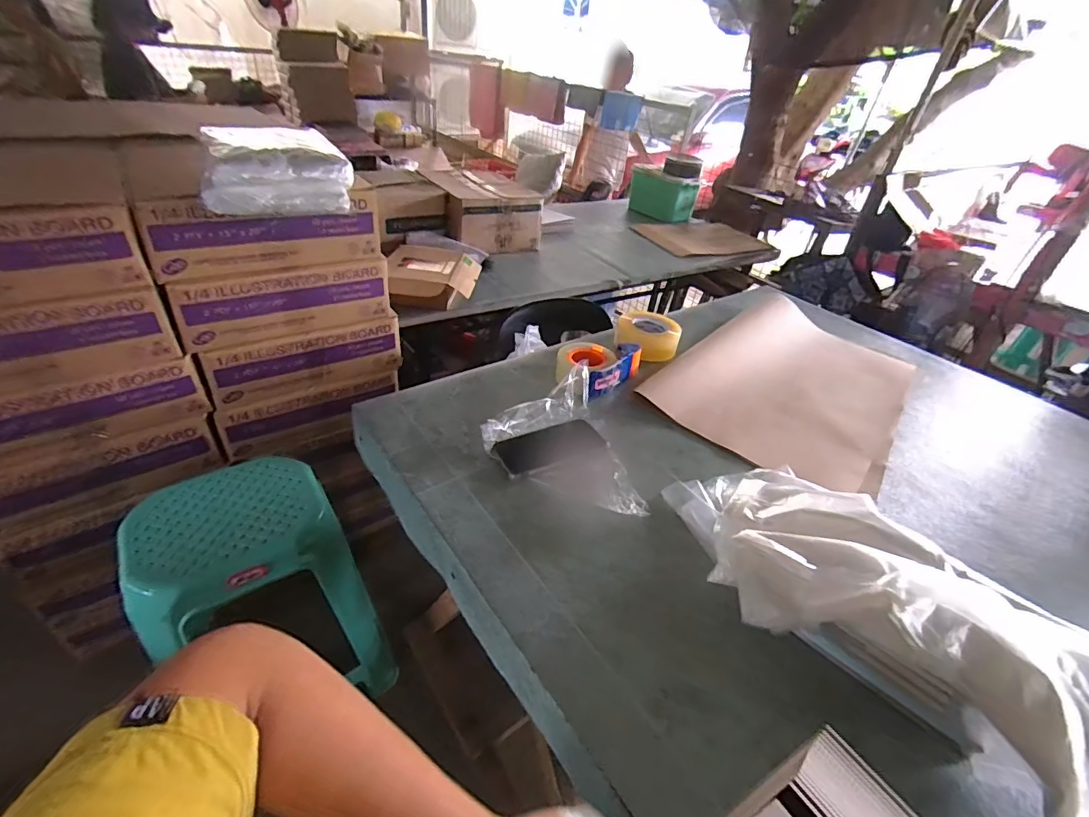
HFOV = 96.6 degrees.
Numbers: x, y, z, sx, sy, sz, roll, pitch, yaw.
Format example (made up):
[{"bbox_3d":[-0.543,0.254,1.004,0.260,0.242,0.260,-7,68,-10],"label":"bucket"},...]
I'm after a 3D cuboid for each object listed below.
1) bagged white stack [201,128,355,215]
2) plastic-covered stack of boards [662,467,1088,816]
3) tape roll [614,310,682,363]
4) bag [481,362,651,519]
[{"bbox_3d":[-0.549,-0.495,0.996,0.256,0.096,0.330,-12,41,-24],"label":"bagged white stack"},{"bbox_3d":[0.358,0.190,0.523,0.227,0.142,0.488,-26,48,-36],"label":"plastic-covered stack of boards"},{"bbox_3d":[0.229,-0.166,1.064,0.132,0.061,0.132,16,38,12],"label":"tape roll"},{"bbox_3d":[0.014,0.048,0.737,0.200,0.055,0.292,-4,38,-14],"label":"bag"}]

